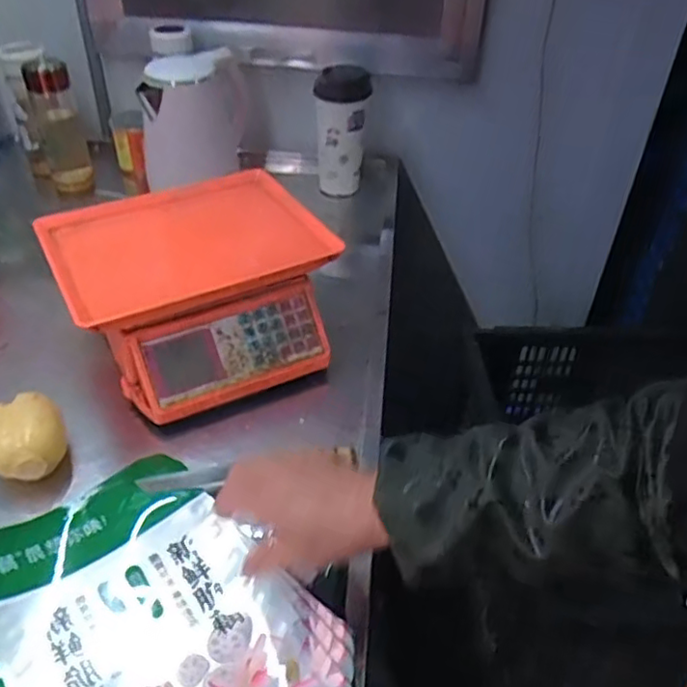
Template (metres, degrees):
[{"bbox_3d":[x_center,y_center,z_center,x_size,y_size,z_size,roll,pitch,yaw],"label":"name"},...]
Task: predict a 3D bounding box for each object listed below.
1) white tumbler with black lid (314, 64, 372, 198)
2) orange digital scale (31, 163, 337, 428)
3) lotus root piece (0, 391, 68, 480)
[{"bbox_3d":[-0.001,-0.336,1.050,0.079,0.195,0.075,5,40,5],"label":"white tumbler with black lid"},{"bbox_3d":[-0.170,-0.064,0.765,0.284,0.142,0.286,-19,44,-22],"label":"orange digital scale"},{"bbox_3d":[-0.309,0.099,0.629,0.076,0.072,0.078,0,40,0],"label":"lotus root piece"}]

